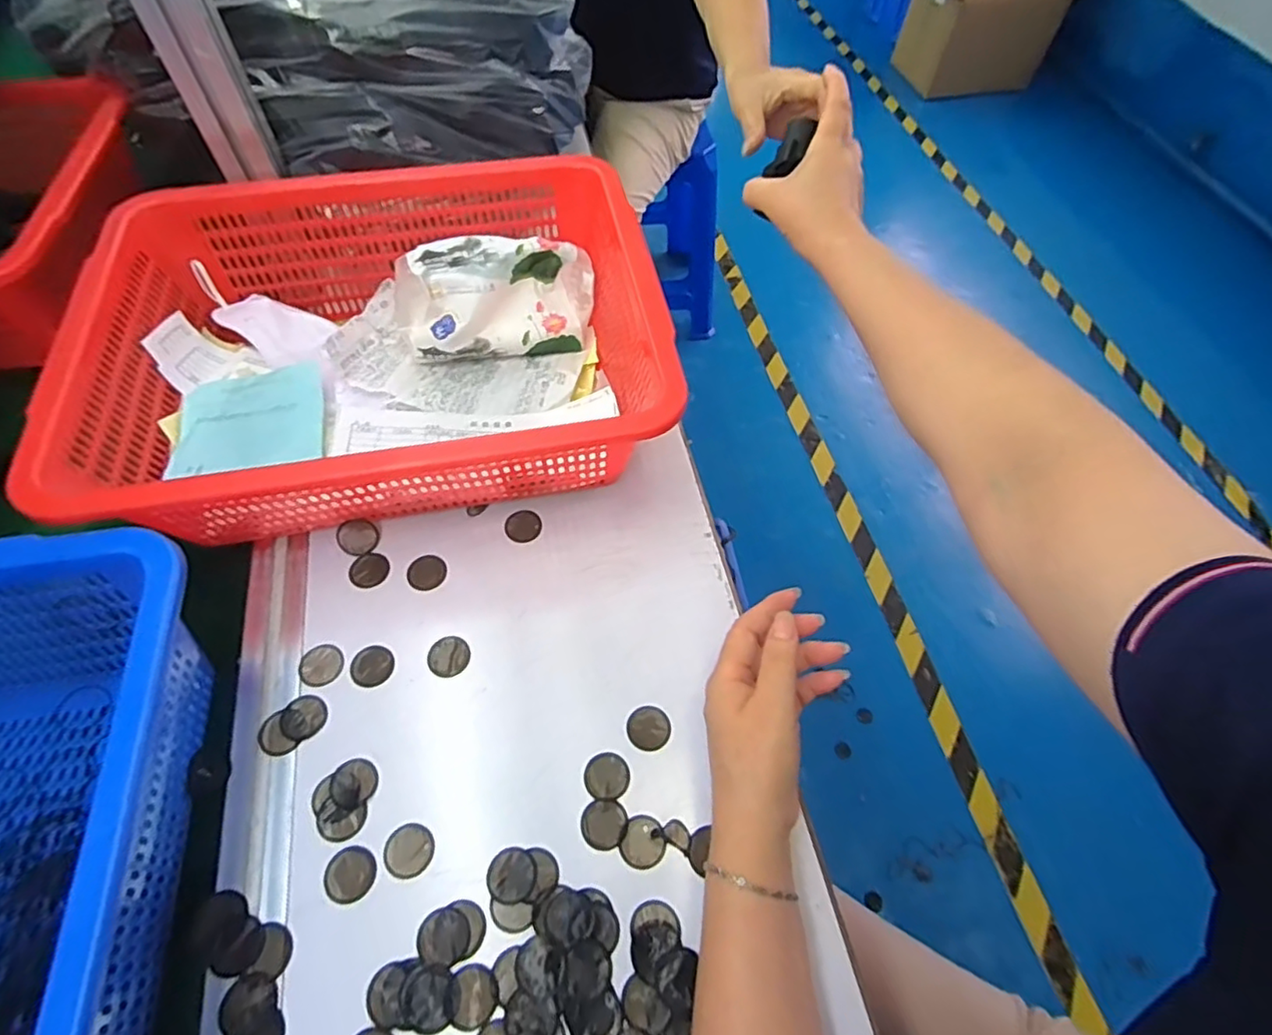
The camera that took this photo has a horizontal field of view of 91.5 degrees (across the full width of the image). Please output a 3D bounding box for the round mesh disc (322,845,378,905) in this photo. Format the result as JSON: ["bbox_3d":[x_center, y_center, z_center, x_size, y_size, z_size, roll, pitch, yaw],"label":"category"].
[{"bbox_3d":[-0.162,0.203,0.353,0.027,0.004,0.028,1,59,-2],"label":"round mesh disc"}]

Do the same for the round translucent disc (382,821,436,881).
[{"bbox_3d":[-0.132,0.194,0.361,0.027,0.004,0.028,1,59,-2],"label":"round translucent disc"}]

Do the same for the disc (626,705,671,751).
[{"bbox_3d":[0.008,0.136,0.402,0.027,0.004,0.028,1,59,-2],"label":"disc"}]

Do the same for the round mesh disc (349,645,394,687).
[{"bbox_3d":[-0.177,0.099,0.415,0.028,0.004,0.027,1,59,-2],"label":"round mesh disc"}]

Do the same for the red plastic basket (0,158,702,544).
[{"bbox_3d":[-0.188,-0.133,0.488,0.390,0.121,0.306,-10,60,-8],"label":"red plastic basket"}]

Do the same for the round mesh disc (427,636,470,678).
[{"bbox_3d":[-0.128,0.094,0.422,0.027,0.004,0.028,1,59,-2],"label":"round mesh disc"}]

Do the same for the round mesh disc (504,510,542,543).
[{"bbox_3d":[-0.087,0.006,0.477,0.027,0.004,0.028,1,59,-2],"label":"round mesh disc"}]

